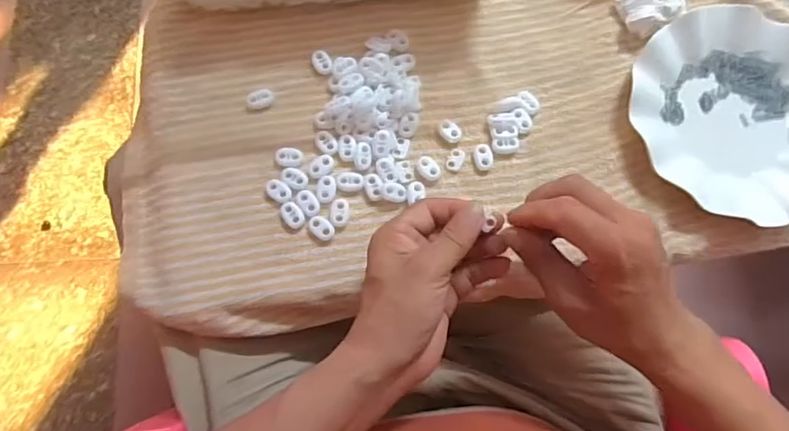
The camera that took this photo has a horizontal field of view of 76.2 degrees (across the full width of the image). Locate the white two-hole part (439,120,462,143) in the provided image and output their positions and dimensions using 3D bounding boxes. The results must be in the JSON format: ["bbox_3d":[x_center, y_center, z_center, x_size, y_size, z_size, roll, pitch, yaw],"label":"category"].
[{"bbox_3d":[0.046,-0.070,0.417,0.021,0.006,0.015,40,78,8],"label":"white two-hole part"}]

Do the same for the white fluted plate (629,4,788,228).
[{"bbox_3d":[0.287,-0.086,0.418,0.178,0.022,0.180,0,76,-1],"label":"white fluted plate"}]

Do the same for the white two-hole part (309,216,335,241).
[{"bbox_3d":[-0.057,0.010,0.395,0.022,0.004,0.015,42,79,8],"label":"white two-hole part"}]

